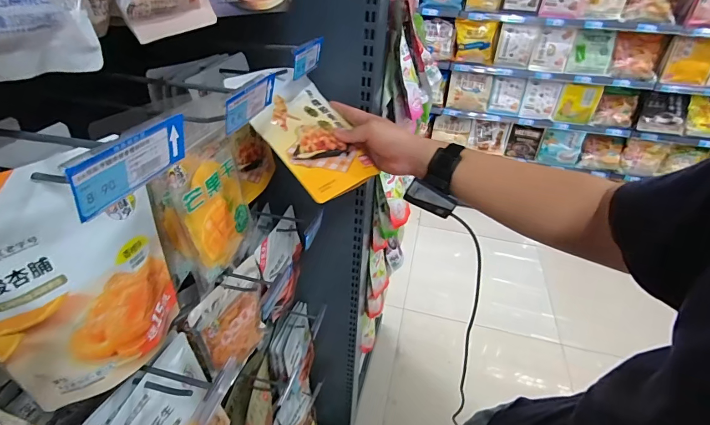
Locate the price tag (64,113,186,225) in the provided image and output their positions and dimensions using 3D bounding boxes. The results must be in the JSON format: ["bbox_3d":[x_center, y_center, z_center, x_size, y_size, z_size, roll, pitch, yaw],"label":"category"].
[{"bbox_3d":[-0.153,-0.035,0.252,0.004,0.038,0.097,18,37,7],"label":"price tag"}]

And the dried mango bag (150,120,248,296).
[{"bbox_3d":[-0.192,-0.014,0.474,0.051,0.184,0.138,17,37,17],"label":"dried mango bag"}]

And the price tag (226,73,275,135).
[{"bbox_3d":[-0.110,-0.120,0.388,0.009,0.037,0.095,13,36,13],"label":"price tag"}]

